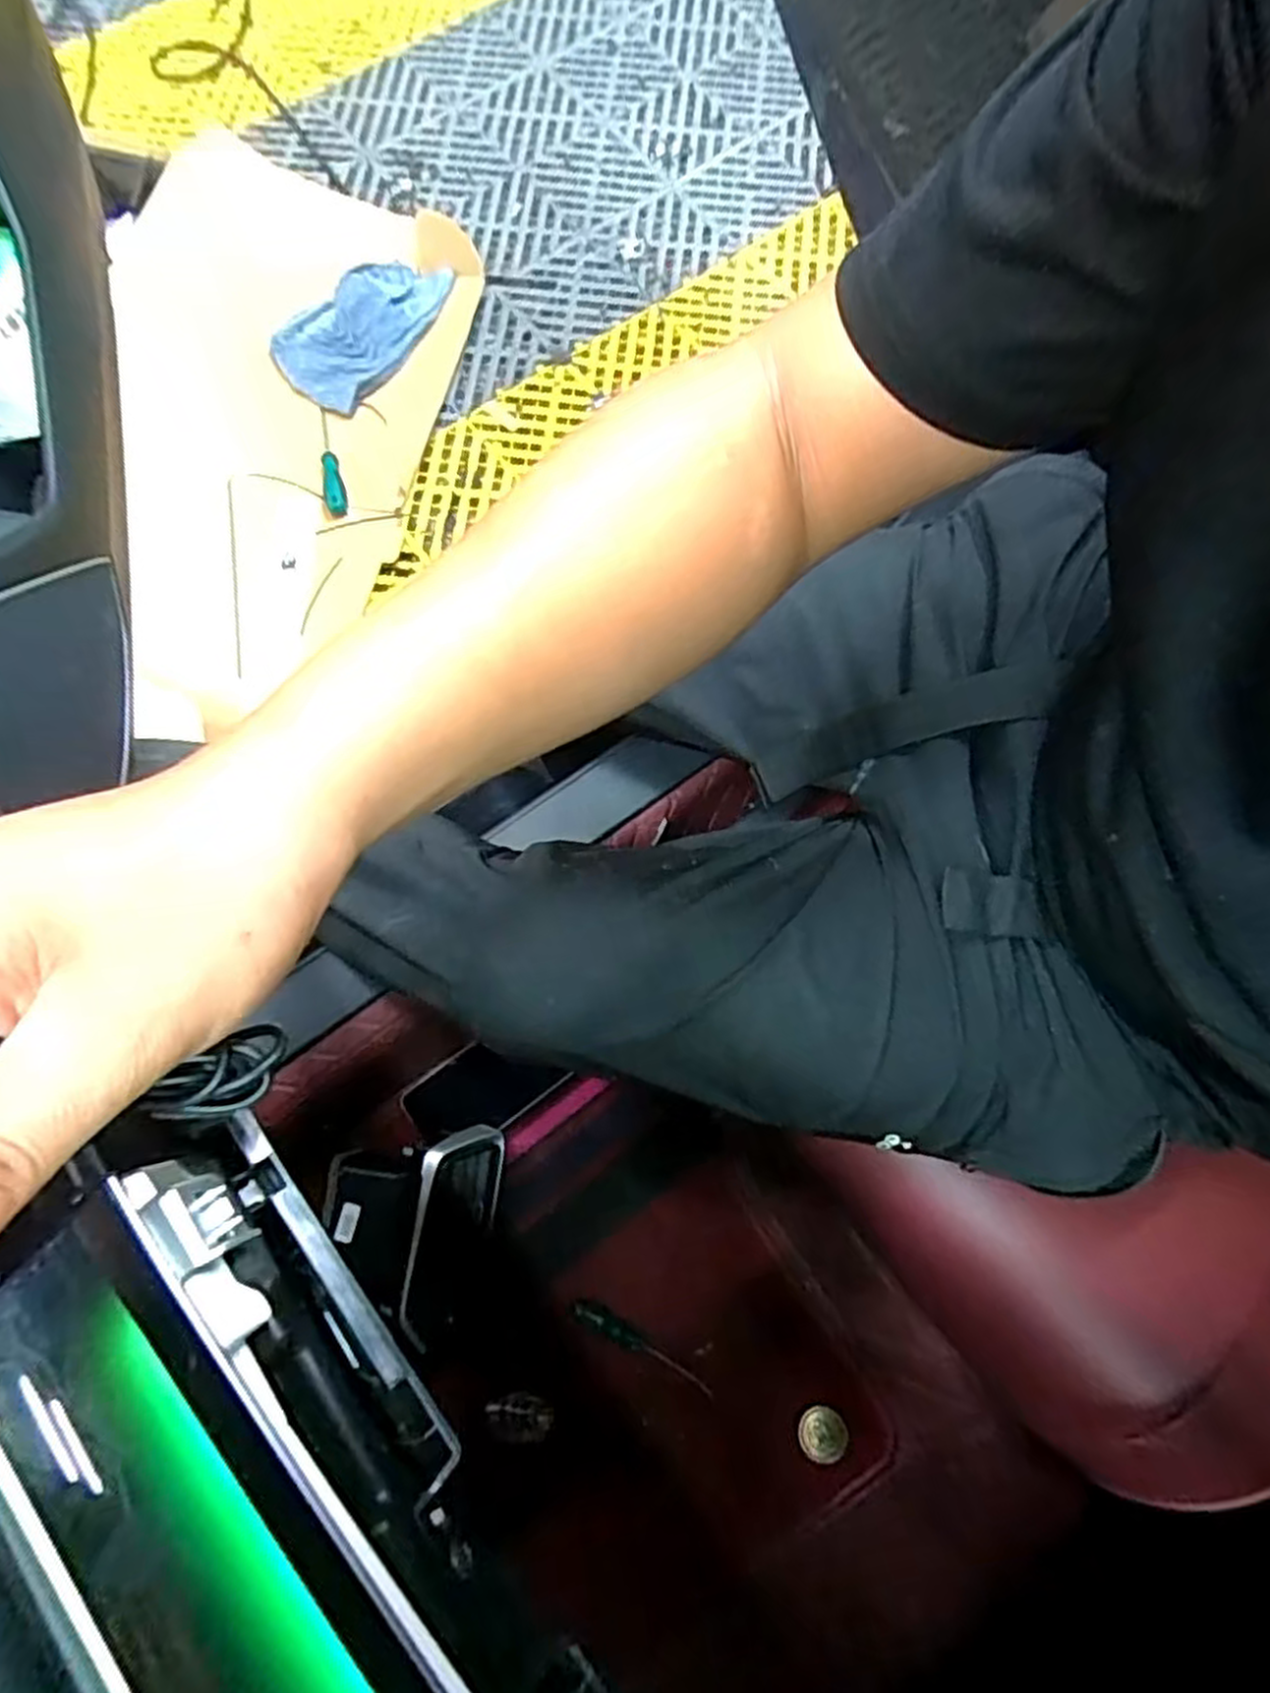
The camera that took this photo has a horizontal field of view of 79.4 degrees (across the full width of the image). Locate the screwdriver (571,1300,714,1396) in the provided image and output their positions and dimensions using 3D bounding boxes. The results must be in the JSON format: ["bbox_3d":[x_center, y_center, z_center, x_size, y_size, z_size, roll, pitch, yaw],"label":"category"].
[{"bbox_3d":[0.005,0.431,0.657,0.133,0.018,0.018,31,76,8],"label":"screwdriver"}]

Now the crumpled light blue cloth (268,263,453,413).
[{"bbox_3d":[-0.449,-0.842,1.237,0.174,0.048,0.288,35,77,9],"label":"crumpled light blue cloth"}]

